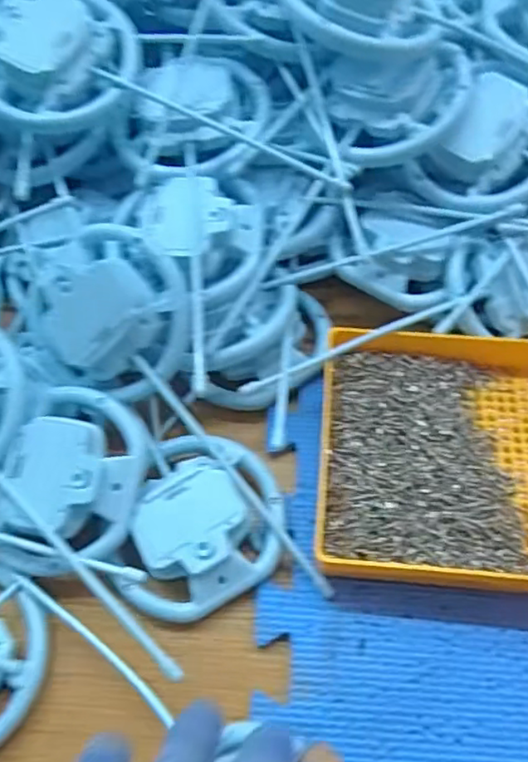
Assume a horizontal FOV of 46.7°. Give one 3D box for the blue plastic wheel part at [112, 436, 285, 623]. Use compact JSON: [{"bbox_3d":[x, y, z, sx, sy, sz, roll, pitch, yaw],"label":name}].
[{"bbox_3d":[-0.032,0.081,0.343,0.079,0.024,0.100,12,60,9],"label":"blue plastic wheel part"}]

